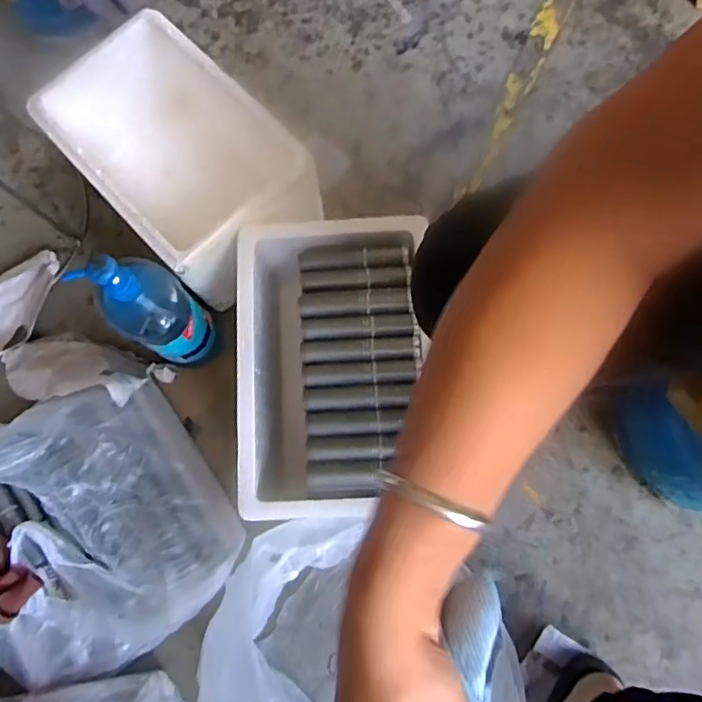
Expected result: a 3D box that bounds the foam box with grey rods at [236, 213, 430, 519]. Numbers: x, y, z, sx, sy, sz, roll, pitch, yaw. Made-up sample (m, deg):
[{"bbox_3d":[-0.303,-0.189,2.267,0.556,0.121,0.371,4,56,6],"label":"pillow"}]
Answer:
[{"bbox_3d":[-0.019,0.024,0.709,0.216,0.163,0.335,-2,77,3],"label":"foam box with grey rods"}]

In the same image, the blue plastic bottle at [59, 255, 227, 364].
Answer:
[{"bbox_3d":[-0.234,-0.047,0.709,0.104,0.240,0.091,29,80,9],"label":"blue plastic bottle"}]

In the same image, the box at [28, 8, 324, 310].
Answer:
[{"bbox_3d":[-0.216,-0.245,0.811,0.223,0.193,0.347,-43,78,-6],"label":"box"}]

